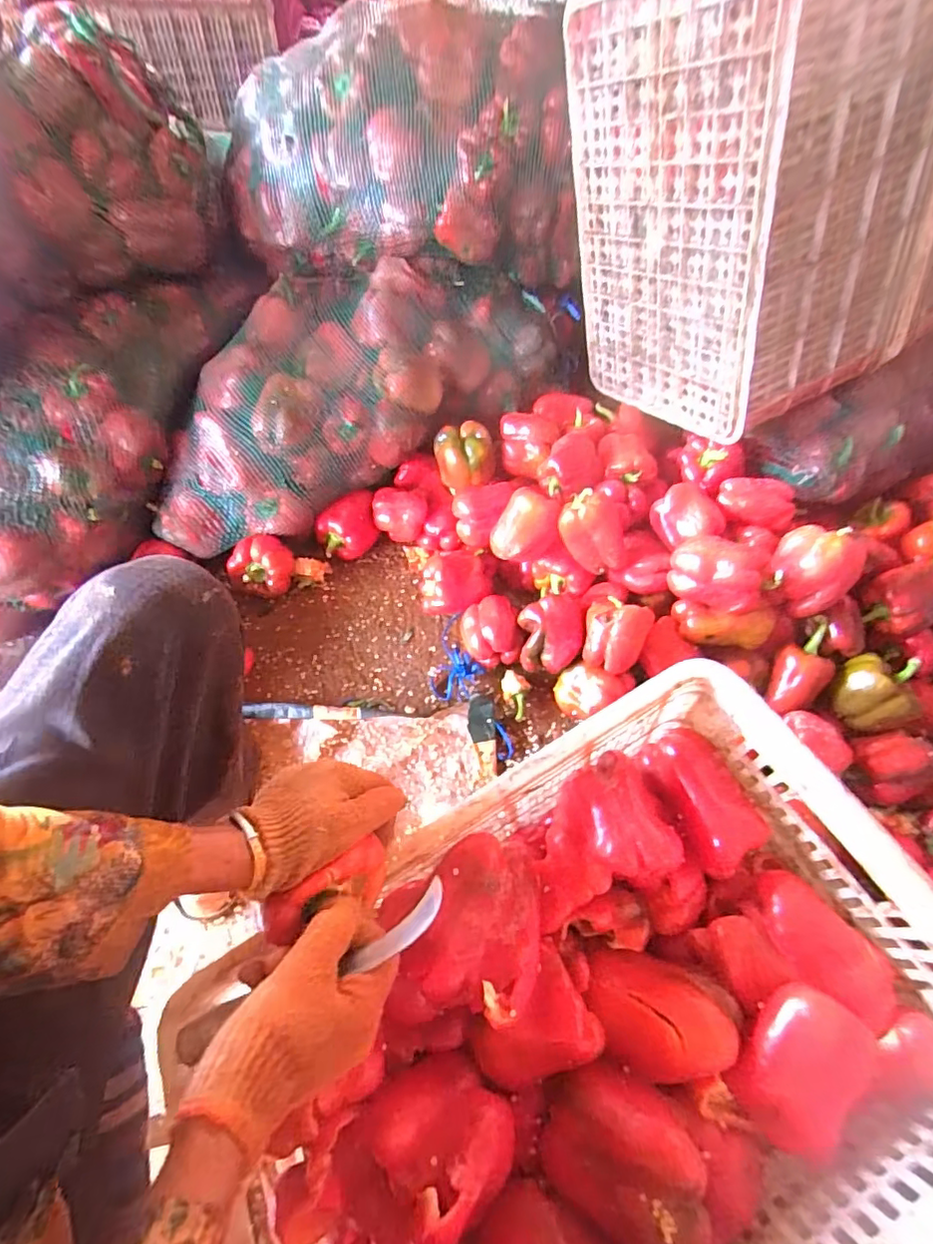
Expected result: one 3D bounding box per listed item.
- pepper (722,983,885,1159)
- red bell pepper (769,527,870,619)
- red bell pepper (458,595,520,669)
[{"bbox_3d":[0.247,0.327,0.406,0.096,0.051,0.080,-36,67,-23],"label":"pepper"},{"bbox_3d":[0.471,-0.075,0.760,0.102,0.086,0.109,2,58,-3],"label":"red bell pepper"},{"bbox_3d":[0.034,0.015,0.828,0.080,0.064,0.090,-13,60,-12],"label":"red bell pepper"}]

